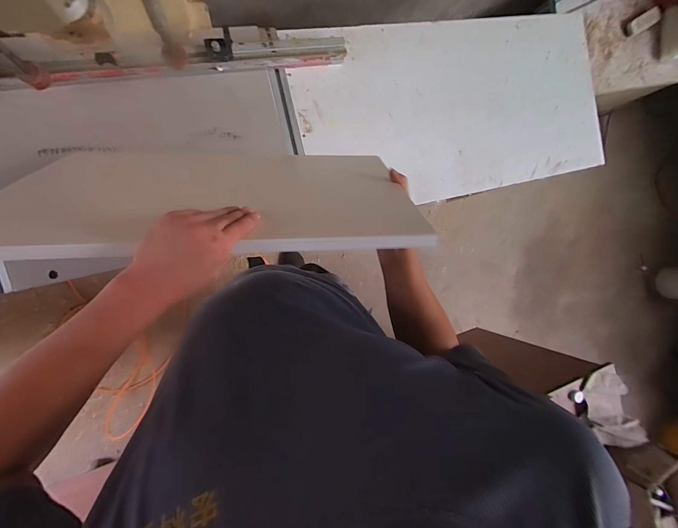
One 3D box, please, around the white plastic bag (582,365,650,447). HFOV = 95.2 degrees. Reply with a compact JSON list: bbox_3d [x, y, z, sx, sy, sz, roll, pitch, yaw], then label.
[{"bbox_3d":[0.956,0.496,1.078,0.136,0.097,0.245,-11,94,-9],"label":"white plastic bag"}]

